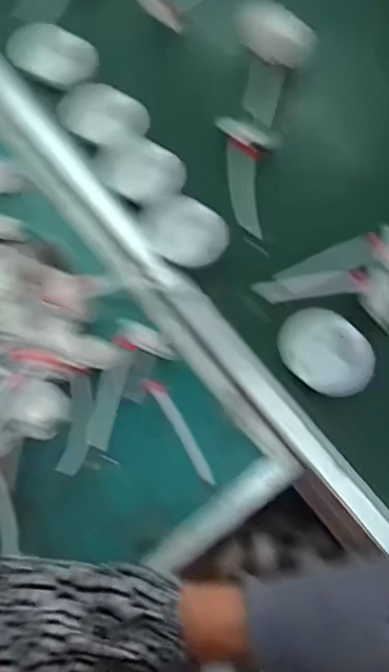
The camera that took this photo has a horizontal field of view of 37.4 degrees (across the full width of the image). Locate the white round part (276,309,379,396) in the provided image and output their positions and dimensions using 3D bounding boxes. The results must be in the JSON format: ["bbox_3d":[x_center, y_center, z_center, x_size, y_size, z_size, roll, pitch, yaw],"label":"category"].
[{"bbox_3d":[0.124,0.014,0.548,0.073,0.027,0.096,-37,74,-14],"label":"white round part"}]

